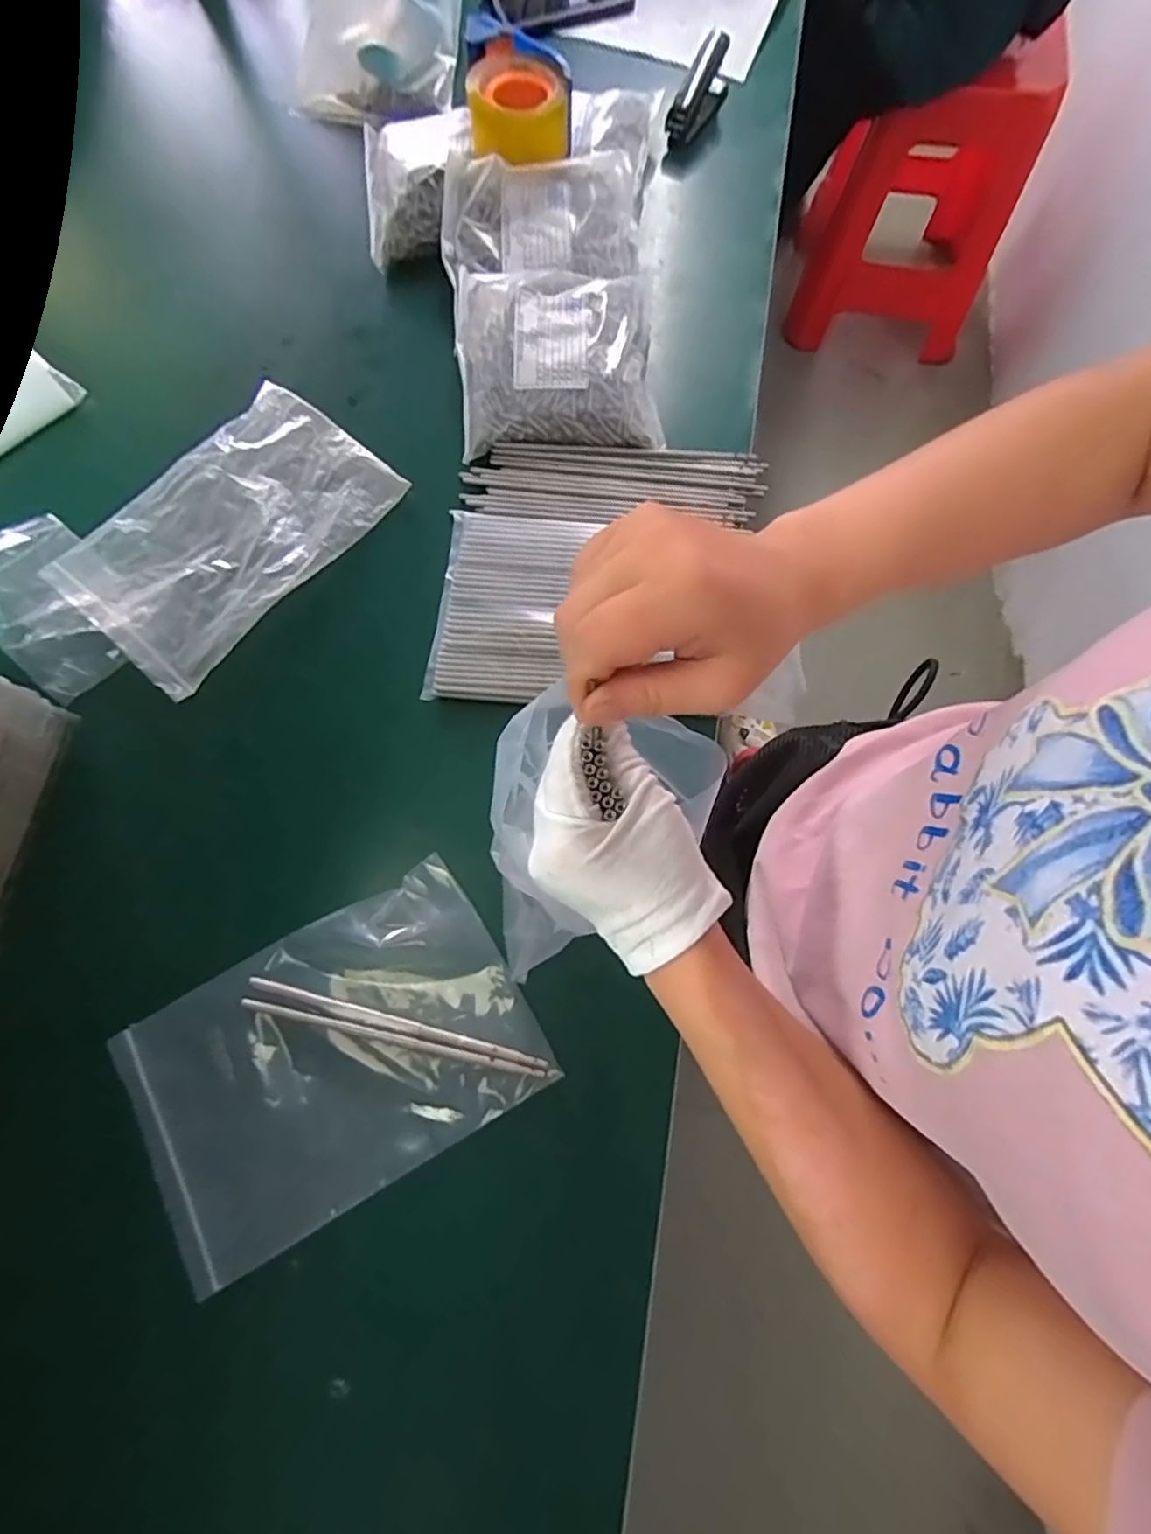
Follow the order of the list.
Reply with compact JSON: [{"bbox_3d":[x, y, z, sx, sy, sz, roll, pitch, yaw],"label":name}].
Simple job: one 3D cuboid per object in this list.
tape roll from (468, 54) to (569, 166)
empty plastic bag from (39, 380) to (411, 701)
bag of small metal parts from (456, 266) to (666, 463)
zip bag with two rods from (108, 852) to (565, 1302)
[{"bbox_3d":[-0.058,-0.658,0.633,0.095,0.045,0.095,0,75,1],"label":"tape roll"},{"bbox_3d":[-0.326,-0.227,0.596,0.179,0.016,0.289,39,79,11],"label":"empty plastic bag"},{"bbox_3d":[-0.018,-0.401,0.619,0.191,0.054,0.181,-3,75,0],"label":"bag of small metal parts"},{"bbox_3d":[-0.186,0.224,0.493,0.291,0.015,0.197,-29,76,-7],"label":"zip bag with two rods"}]

